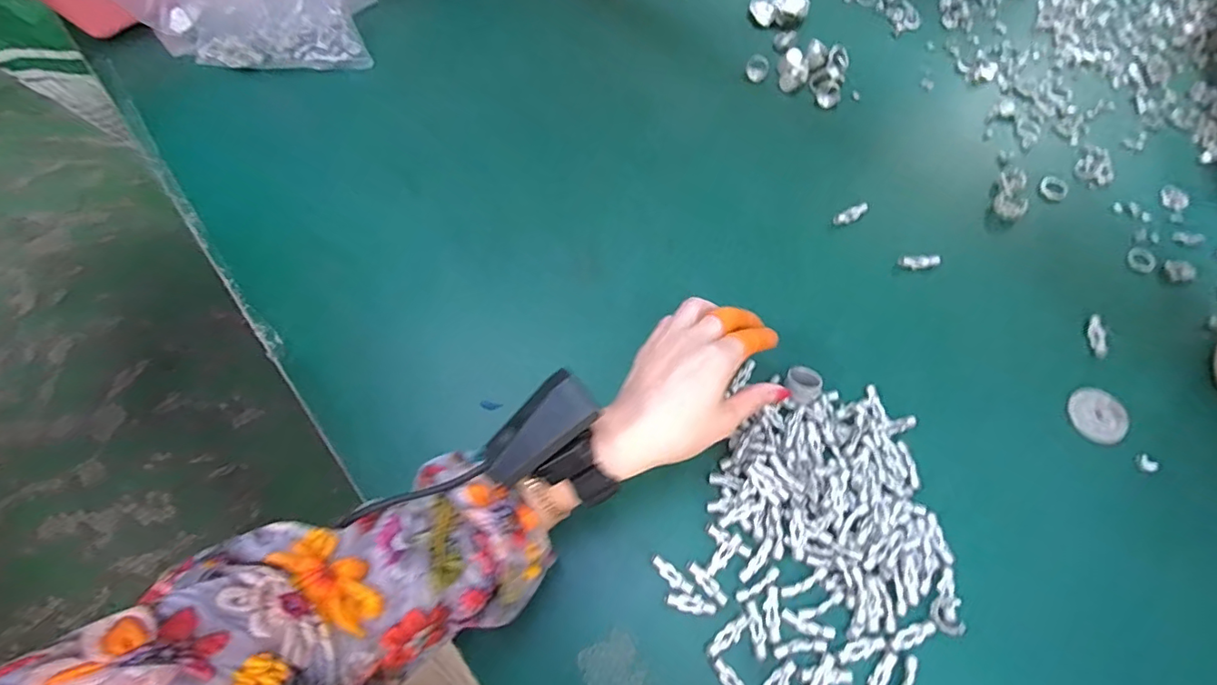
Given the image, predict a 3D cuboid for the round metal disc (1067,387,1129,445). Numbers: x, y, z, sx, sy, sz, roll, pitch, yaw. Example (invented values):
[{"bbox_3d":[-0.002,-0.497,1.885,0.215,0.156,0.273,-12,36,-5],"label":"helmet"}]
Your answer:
[{"bbox_3d":[0.396,0.058,0.431,0.045,0.004,0.042,0,64,0],"label":"round metal disc"}]

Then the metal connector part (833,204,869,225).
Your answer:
[{"bbox_3d":[0.237,-0.125,0.520,0.038,0.006,0.014,-28,67,-12],"label":"metal connector part"}]

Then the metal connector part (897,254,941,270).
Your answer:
[{"bbox_3d":[0.289,-0.076,0.494,0.036,0.005,0.013,0,64,0],"label":"metal connector part"}]

